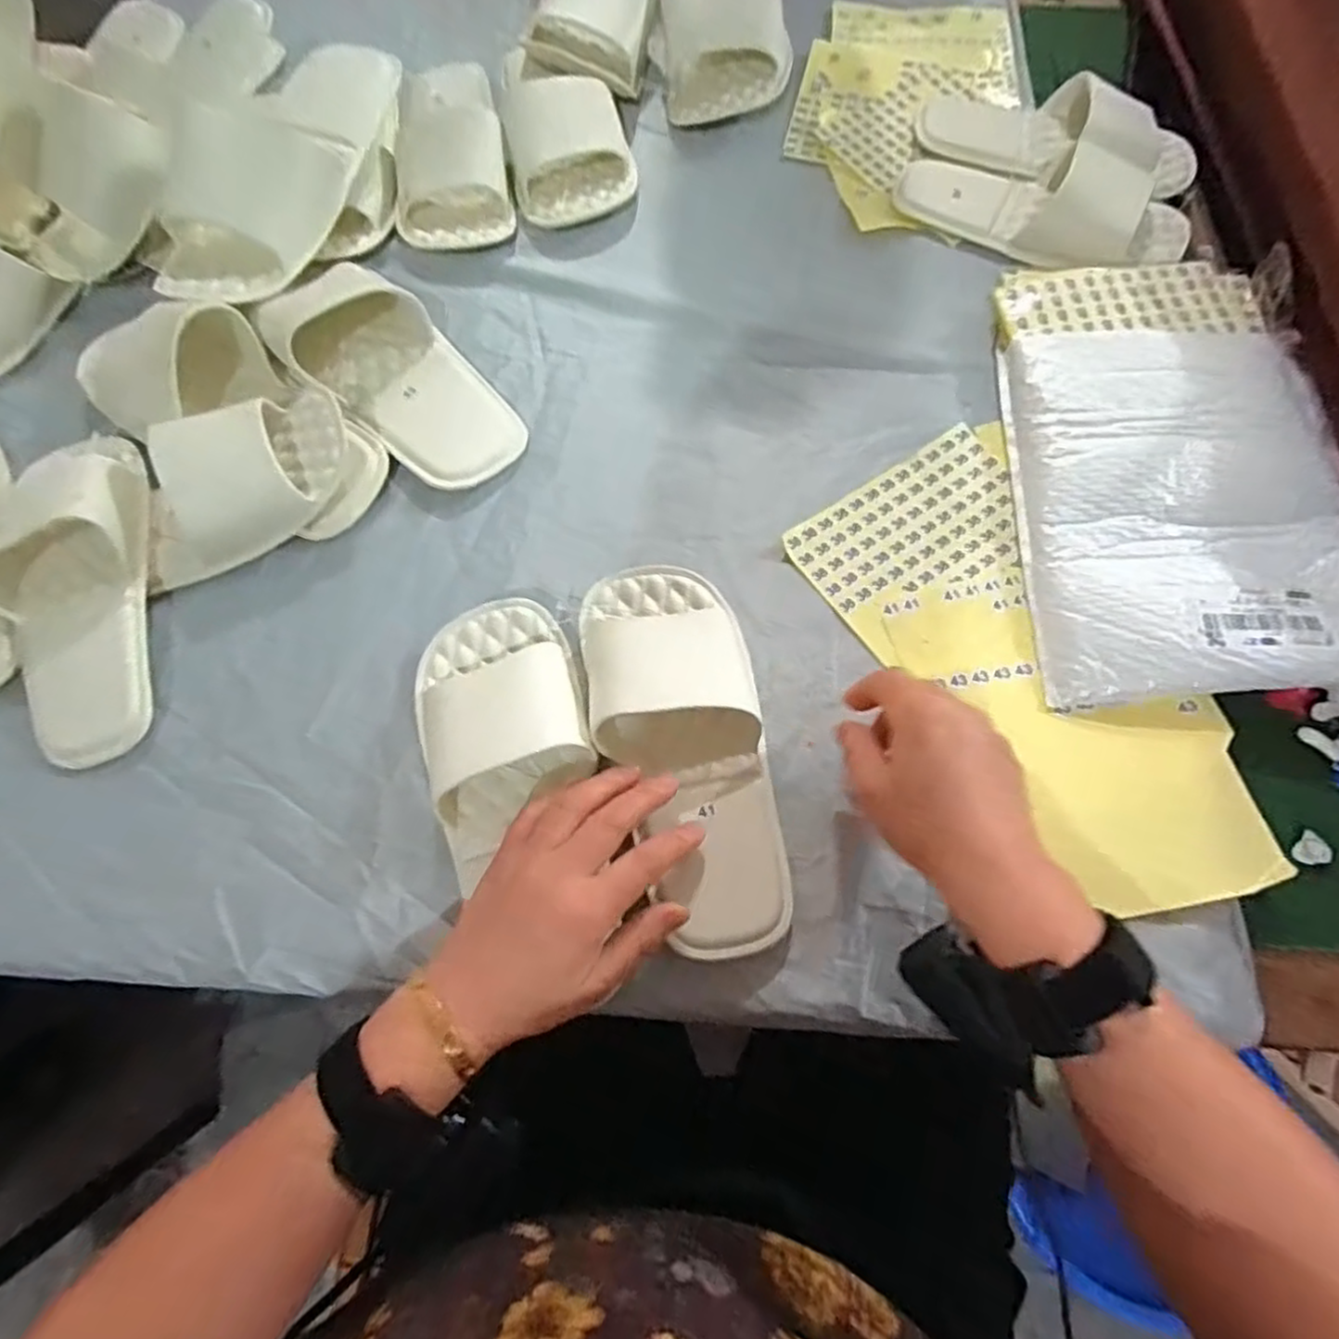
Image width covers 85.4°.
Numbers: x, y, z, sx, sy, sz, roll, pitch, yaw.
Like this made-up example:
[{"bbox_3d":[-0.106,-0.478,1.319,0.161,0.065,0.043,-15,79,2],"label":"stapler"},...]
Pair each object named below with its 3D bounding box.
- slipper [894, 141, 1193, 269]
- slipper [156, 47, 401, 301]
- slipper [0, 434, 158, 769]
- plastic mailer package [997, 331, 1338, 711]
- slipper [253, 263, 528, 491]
[{"bbox_3d":[0.292,-0.373,0.569,0.222,0.057,0.090,28,72,11],"label":"slipper"},{"bbox_3d":[-0.298,-0.406,0.571,0.108,0.070,0.286,27,72,11],"label":"slipper"},{"bbox_3d":[-0.396,-0.054,0.473,0.101,0.064,0.228,-11,69,-3],"label":"slipper"},{"bbox_3d":[0.334,-0.110,0.475,0.190,0.032,0.270,2,69,2],"label":"plastic mailer package"},{"bbox_3d":[-0.207,-0.221,0.532,0.104,0.054,0.217,-40,73,-13],"label":"slipper"}]

